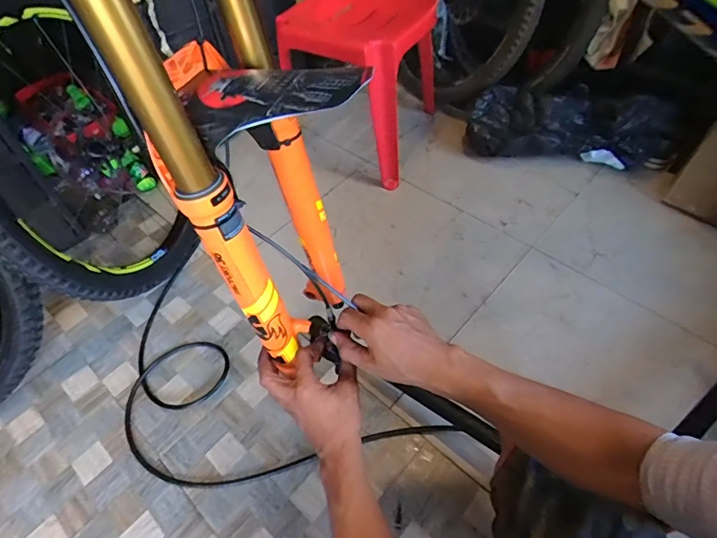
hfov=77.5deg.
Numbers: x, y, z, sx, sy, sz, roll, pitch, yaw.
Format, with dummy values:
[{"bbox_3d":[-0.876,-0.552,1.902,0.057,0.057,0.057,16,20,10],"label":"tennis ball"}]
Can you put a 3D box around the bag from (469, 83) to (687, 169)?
[{"bbox_3d":[0.649,-0.435,1.377,0.610,0.224,0.144,9,53,13],"label":"bag"}]

